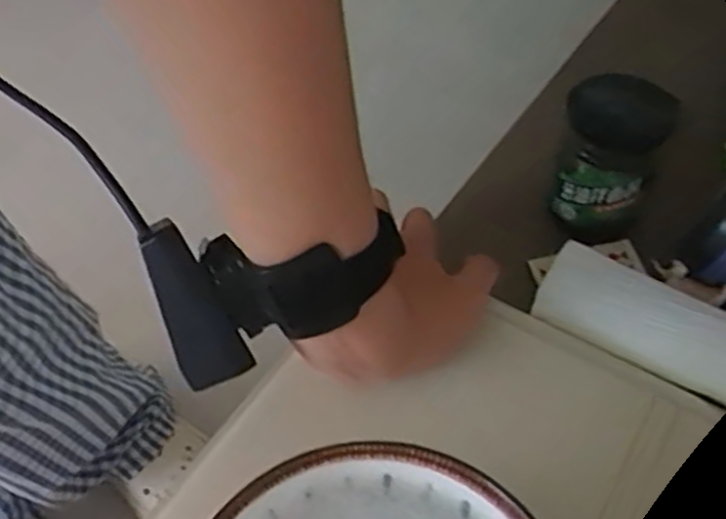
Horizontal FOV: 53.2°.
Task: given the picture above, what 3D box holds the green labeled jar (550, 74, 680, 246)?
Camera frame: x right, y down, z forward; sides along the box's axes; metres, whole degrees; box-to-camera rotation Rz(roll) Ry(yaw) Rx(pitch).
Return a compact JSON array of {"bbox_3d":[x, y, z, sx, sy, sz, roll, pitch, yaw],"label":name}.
[{"bbox_3d":[0.140,-0.056,0.422,0.056,0.090,0.049,16,52,11],"label":"green labeled jar"}]

